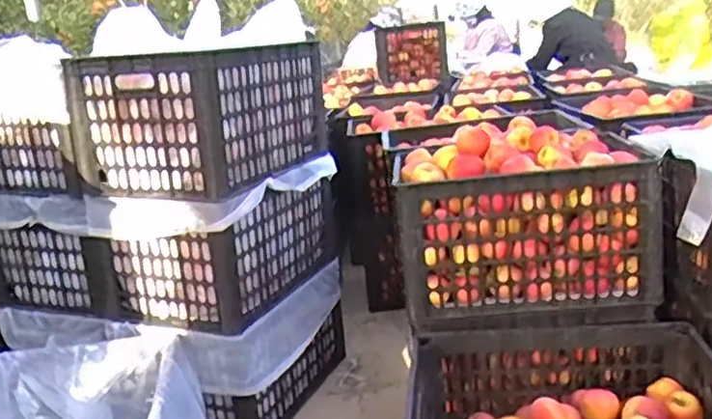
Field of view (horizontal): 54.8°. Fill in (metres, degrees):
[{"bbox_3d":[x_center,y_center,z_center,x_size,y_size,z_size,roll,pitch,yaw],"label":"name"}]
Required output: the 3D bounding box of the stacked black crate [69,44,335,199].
[{"bbox_3d":[-0.320,-0.205,1.511,0.344,0.259,0.460,0,14,24],"label":"stacked black crate"}]

